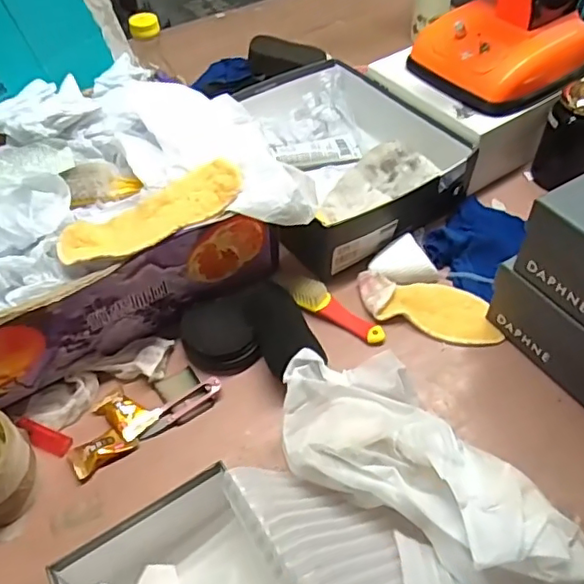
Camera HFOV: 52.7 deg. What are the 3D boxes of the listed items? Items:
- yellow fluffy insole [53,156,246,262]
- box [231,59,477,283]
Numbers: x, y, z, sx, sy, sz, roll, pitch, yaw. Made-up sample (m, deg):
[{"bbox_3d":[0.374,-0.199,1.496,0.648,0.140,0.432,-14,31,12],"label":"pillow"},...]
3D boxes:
[{"bbox_3d":[-0.140,-0.081,0.608,0.198,0.022,0.066,-27,55,-20],"label":"yellow fluffy insole"},{"bbox_3d":[0.050,-0.190,0.833,0.275,0.100,0.333,-26,54,-19],"label":"box"}]

